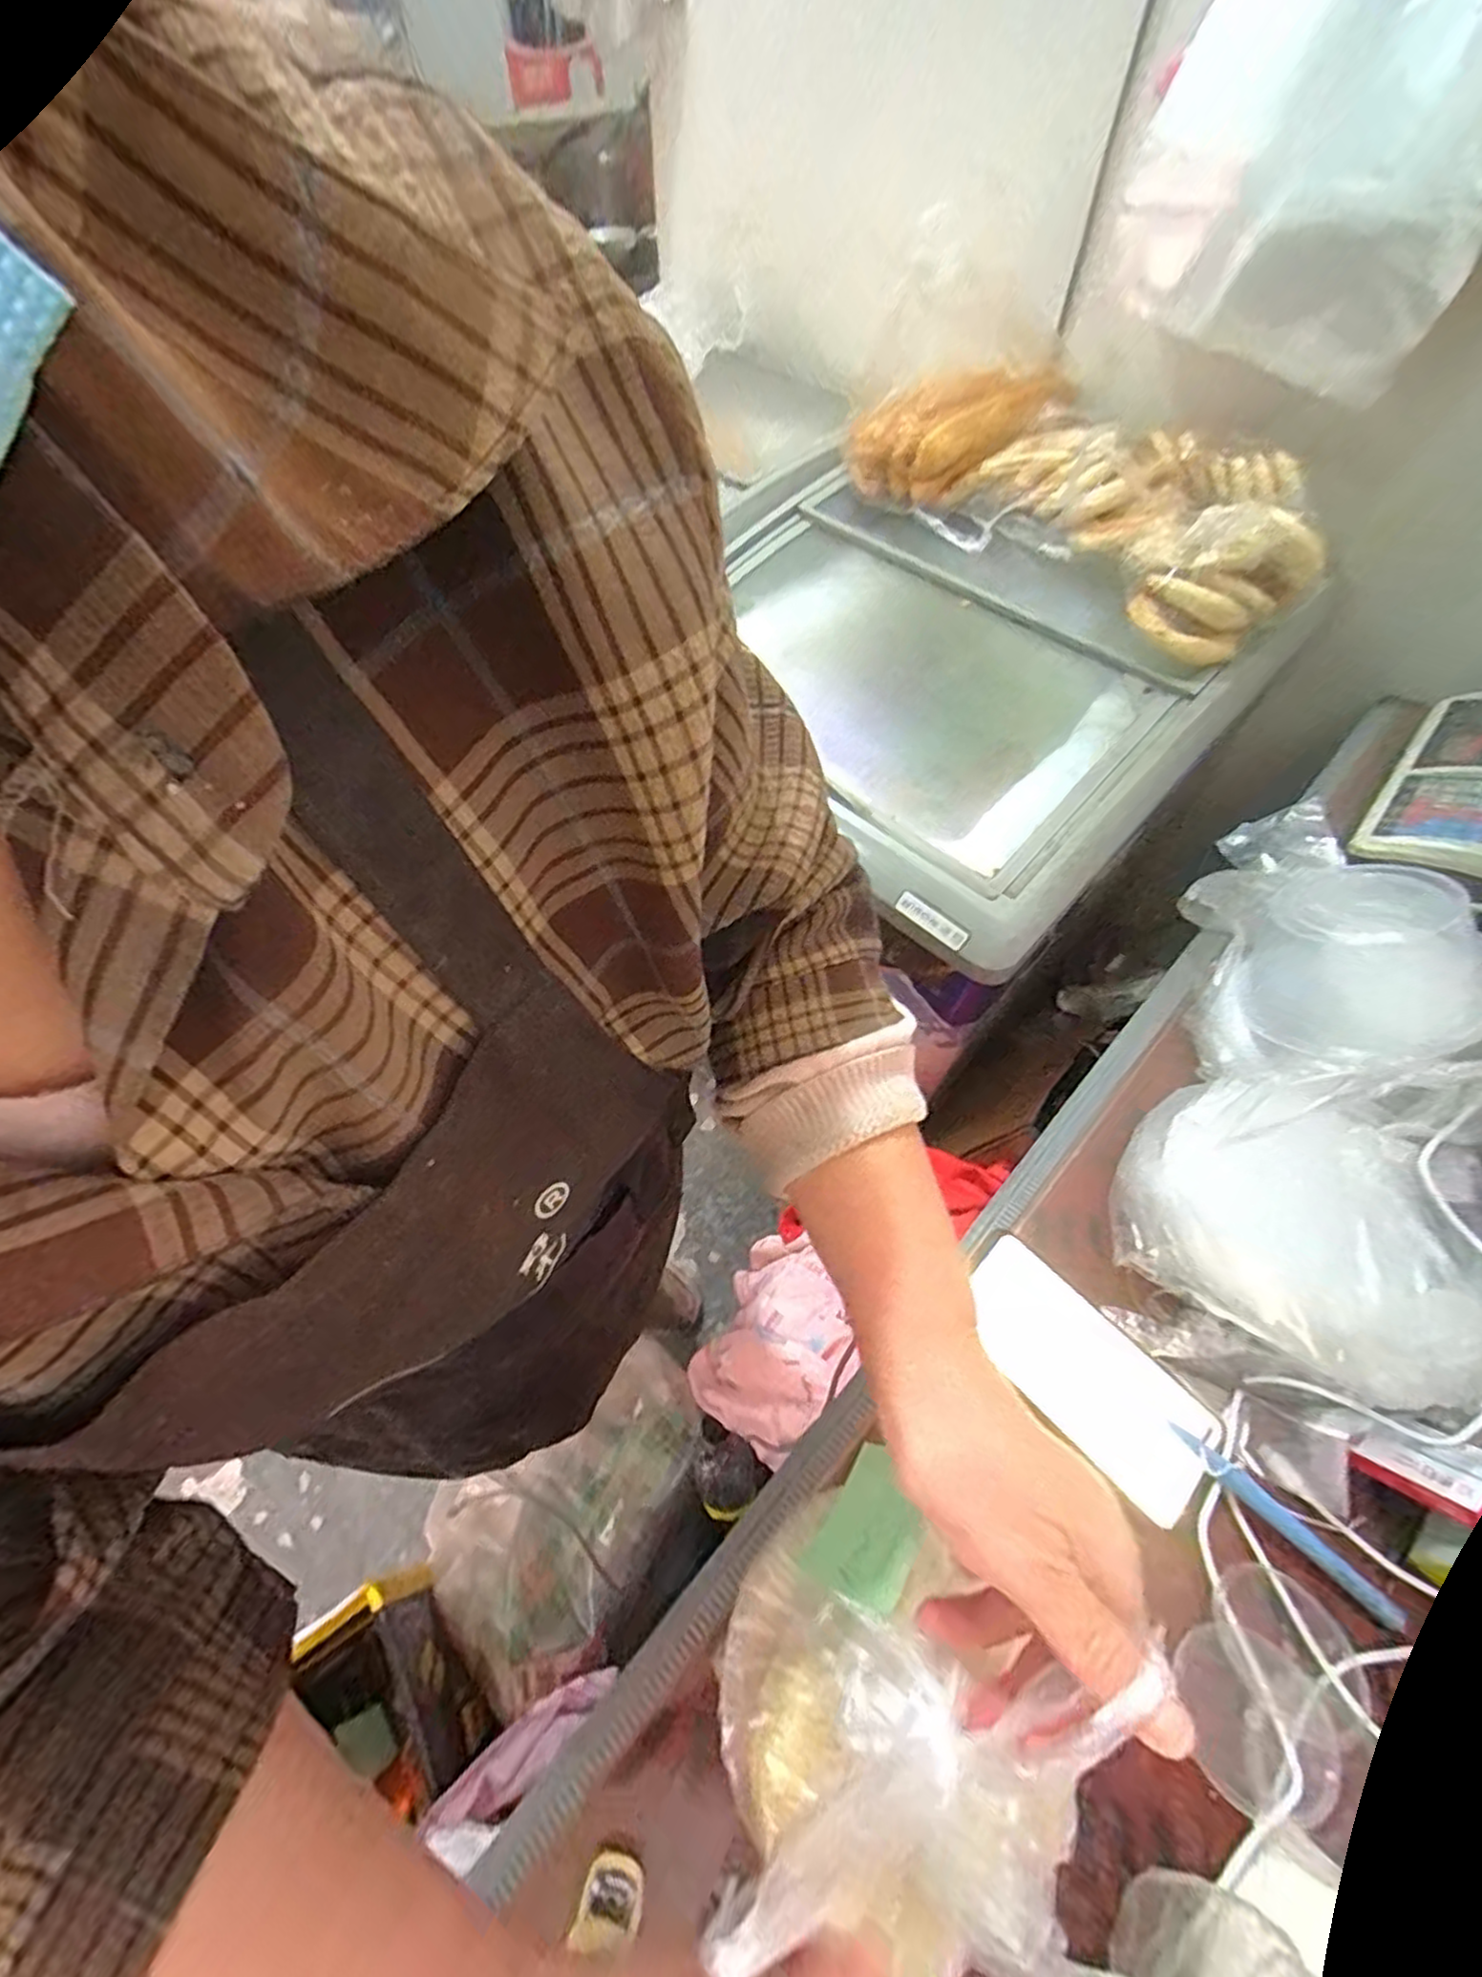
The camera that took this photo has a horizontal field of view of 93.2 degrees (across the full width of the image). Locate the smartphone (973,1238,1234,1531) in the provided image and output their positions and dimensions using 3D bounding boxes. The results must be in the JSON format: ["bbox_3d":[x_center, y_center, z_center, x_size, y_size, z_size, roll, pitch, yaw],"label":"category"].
[{"bbox_3d":[0.206,0.229,0.426,0.076,0.011,0.150,-35,58,-24],"label":"smartphone"}]

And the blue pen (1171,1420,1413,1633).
[{"bbox_3d":[0.297,0.292,0.385,0.127,0.009,0.014,38,65,19],"label":"blue pen"}]

